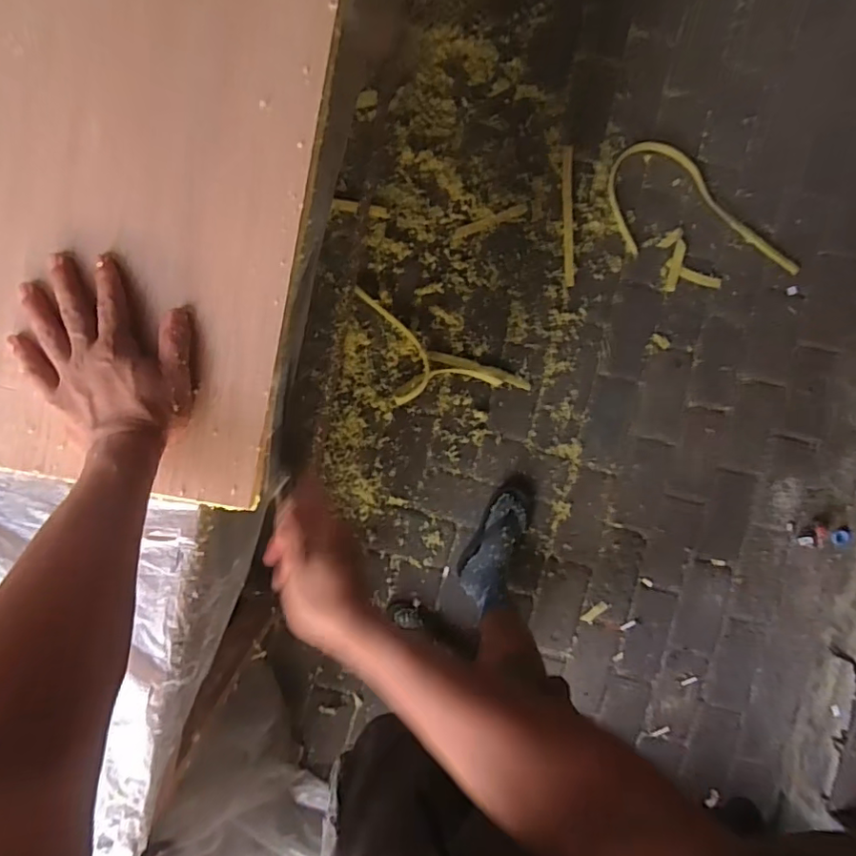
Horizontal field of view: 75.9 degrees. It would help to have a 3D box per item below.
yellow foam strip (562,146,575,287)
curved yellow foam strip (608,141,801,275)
[{"bbox_3d":[0.310,-0.464,1.210,0.024,0.005,0.298,-2,94,-4],"label":"yellow foam strip"},{"bbox_3d":[0.623,-0.496,1.224,0.442,0.019,0.247,5,93,-4],"label":"curved yellow foam strip"}]

